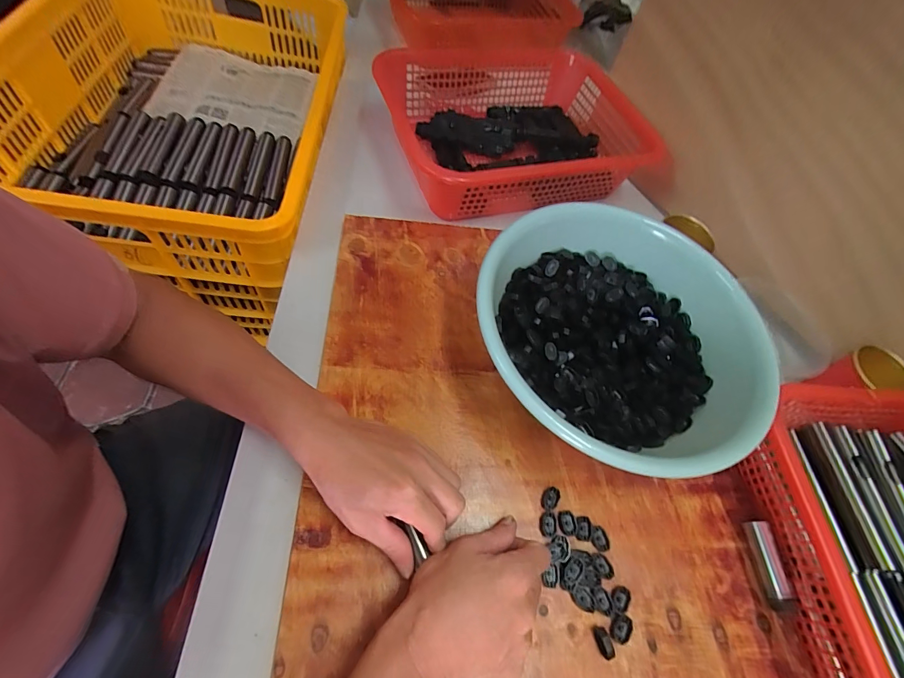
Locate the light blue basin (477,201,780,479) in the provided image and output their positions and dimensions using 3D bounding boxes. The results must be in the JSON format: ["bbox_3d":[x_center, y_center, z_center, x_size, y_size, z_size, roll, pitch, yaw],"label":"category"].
[{"bbox_3d":[0.162,-0.005,0.411,0.268,0.105,0.284,4,60,-7],"label":"light blue basin"}]

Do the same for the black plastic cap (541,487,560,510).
[{"bbox_3d":[0.096,0.156,0.377,0.015,0.005,0.022,29,60,8],"label":"black plastic cap"}]

